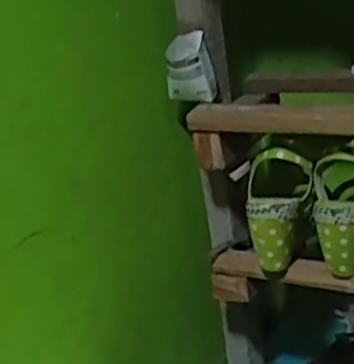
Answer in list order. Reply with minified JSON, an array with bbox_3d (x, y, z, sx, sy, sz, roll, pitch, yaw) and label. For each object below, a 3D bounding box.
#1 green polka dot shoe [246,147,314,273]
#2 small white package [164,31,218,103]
[{"bbox_3d":[0.109,0.034,0.826,0.088,0.144,0.062,5,-7,29],"label":"green polka dot shoe"},{"bbox_3d":[0.016,-0.143,0.867,0.059,0.080,0.033,-8,21,-1],"label":"small white package"}]

